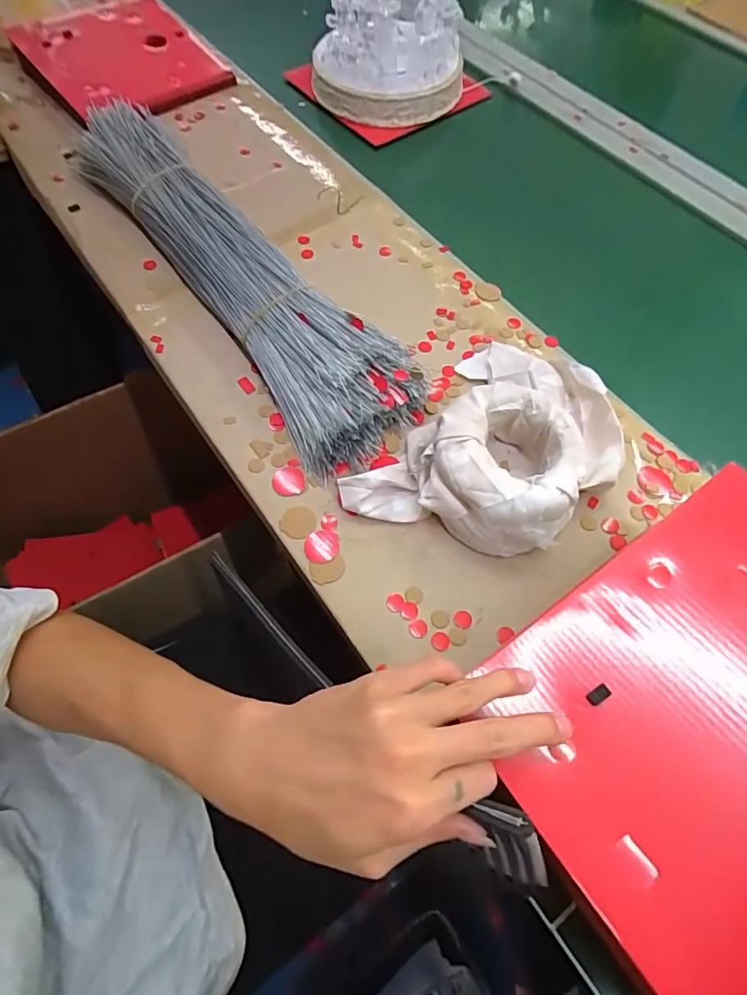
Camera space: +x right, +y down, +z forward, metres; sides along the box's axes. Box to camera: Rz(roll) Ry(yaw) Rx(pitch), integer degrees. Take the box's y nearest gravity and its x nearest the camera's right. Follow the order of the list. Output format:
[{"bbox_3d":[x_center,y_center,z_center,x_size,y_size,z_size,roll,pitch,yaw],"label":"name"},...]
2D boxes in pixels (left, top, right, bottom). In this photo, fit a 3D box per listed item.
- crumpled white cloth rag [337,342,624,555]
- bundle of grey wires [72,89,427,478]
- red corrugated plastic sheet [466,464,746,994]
[{"bbox_3d":[0.107,-0.043,0.398,0.159,0.066,0.223,37,69,16],"label":"crumpled white cloth rag"},{"bbox_3d":[-0.166,-0.257,0.501,0.118,0.052,0.564,-34,69,-16],"label":"bundle of grey wires"},{"bbox_3d":[0.183,0.133,0.253,0.228,0.048,0.211,-46,51,15],"label":"red corrugated plastic sheet"}]

